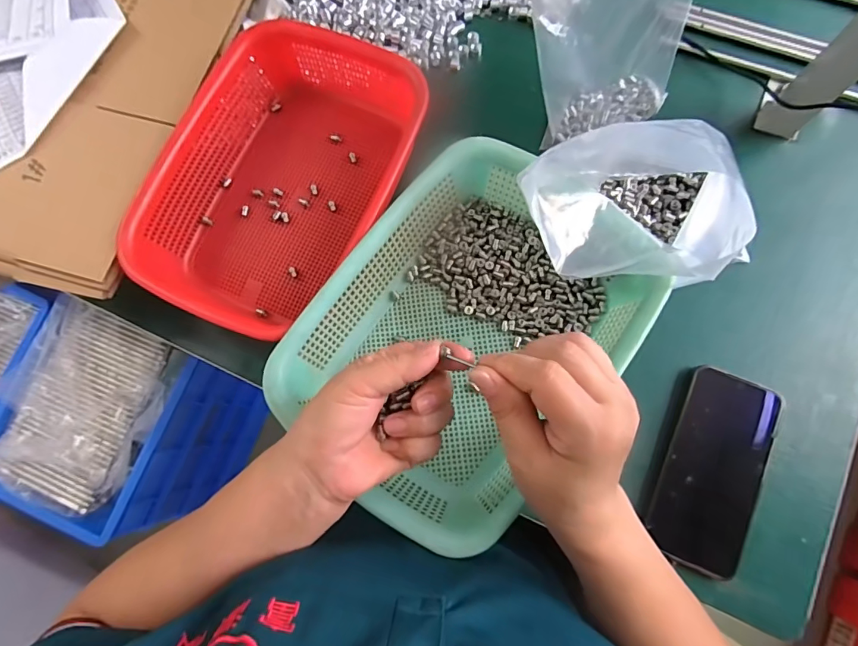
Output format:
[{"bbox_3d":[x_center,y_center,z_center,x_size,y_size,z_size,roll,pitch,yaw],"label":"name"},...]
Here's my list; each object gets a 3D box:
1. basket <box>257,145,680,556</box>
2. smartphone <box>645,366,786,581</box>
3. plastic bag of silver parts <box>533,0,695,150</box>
[{"bbox_3d":[0.019,0.006,0.388,0.207,0.078,0.293,32,78,7],"label":"basket"},{"bbox_3d":[0.238,0.122,0.374,0.074,0.007,0.158,23,82,9],"label":"smartphone"},{"bbox_3d":[0.159,-0.235,0.382,0.148,0.158,0.065,-25,78,-6],"label":"plastic bag of silver parts"}]

